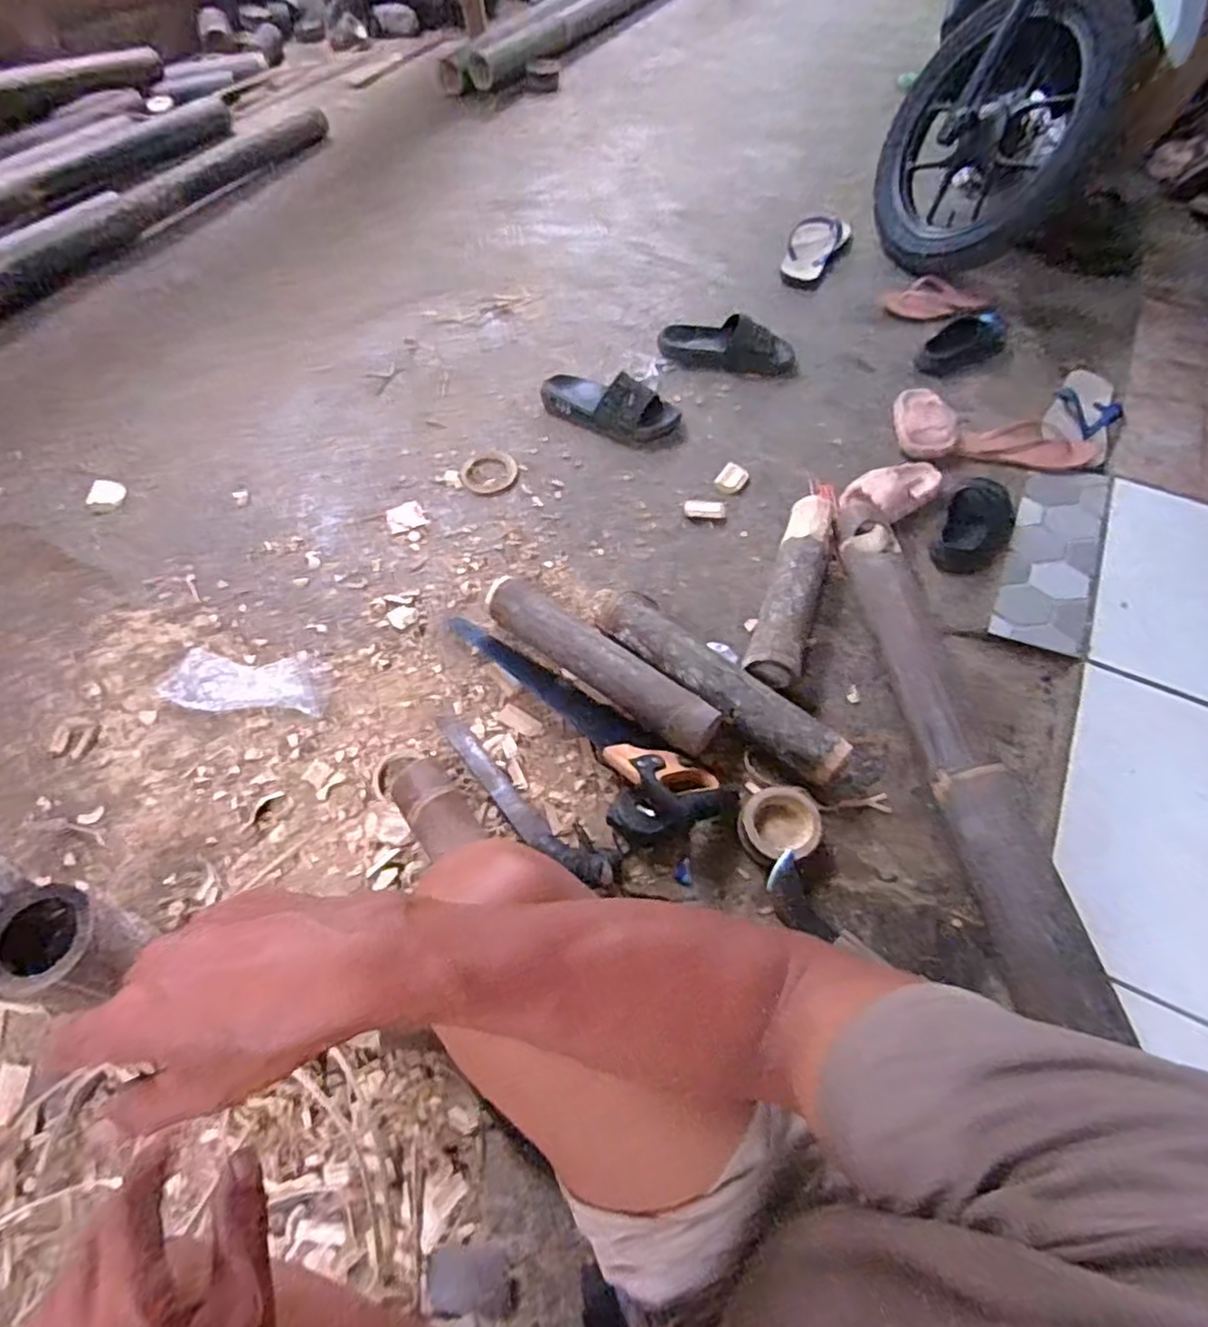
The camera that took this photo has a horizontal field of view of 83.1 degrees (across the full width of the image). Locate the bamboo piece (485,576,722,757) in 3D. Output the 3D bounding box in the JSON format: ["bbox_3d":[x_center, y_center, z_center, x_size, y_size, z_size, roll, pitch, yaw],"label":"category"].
[{"bbox_3d":[-0.010,-0.004,0.916,0.364,0.073,0.080,38,64,19],"label":"bamboo piece"}]

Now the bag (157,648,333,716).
[{"bbox_3d":[-0.483,0.026,0.931,0.219,0.010,0.090,2,58,-1],"label":"bag"}]

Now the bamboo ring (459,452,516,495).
[{"bbox_3d":[-0.194,-0.324,1.150,0.093,0.010,0.094,1,58,-2],"label":"bamboo ring"}]

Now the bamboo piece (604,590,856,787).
[{"bbox_3d":[0.139,0.022,0.890,0.385,0.068,0.077,36,63,18],"label":"bamboo piece"}]

